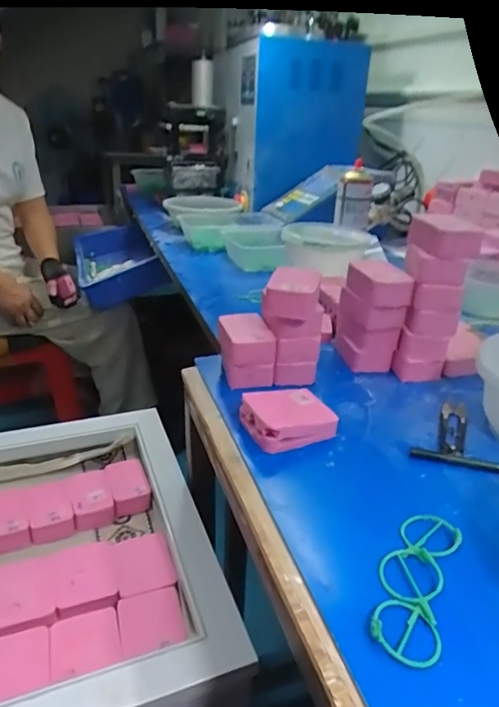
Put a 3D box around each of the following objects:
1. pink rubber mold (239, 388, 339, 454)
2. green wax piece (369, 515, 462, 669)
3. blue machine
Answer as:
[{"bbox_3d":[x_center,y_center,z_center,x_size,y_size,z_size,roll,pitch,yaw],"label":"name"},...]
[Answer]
[{"bbox_3d":[0.033,0.057,0.433,0.070,0.033,0.056,-11,28,-23],"label":"pink rubber mold"},{"bbox_3d":[0.101,0.133,0.297,0.040,0.009,0.111,13,29,24],"label":"green wax piece"},{"bbox_3d":[0.093,-0.564,1.229,0.277,0.332,0.257,-10,29,-23],"label":"blue machine"}]

